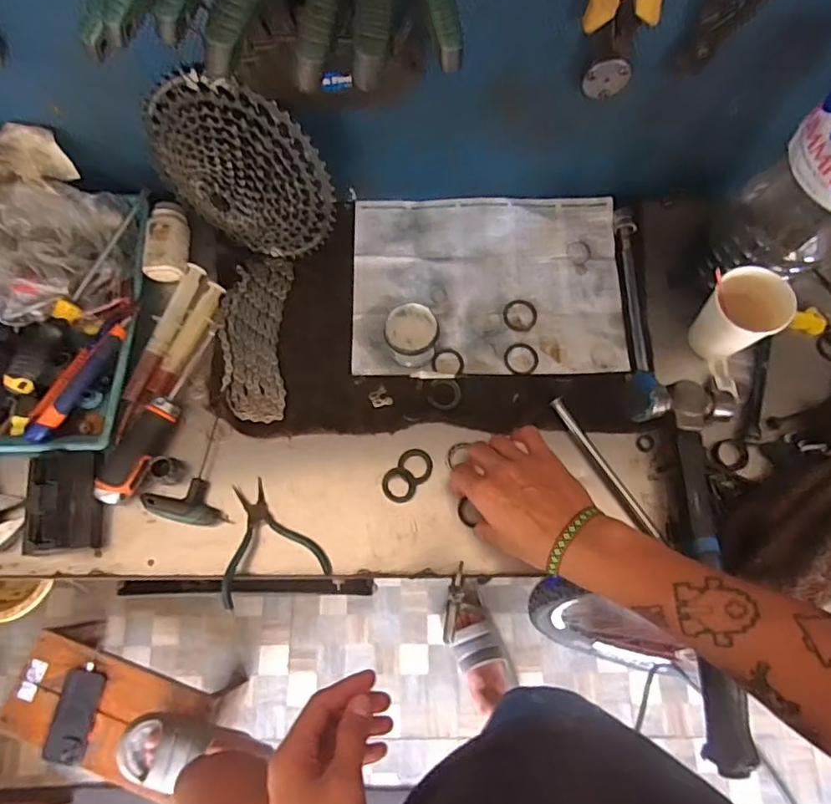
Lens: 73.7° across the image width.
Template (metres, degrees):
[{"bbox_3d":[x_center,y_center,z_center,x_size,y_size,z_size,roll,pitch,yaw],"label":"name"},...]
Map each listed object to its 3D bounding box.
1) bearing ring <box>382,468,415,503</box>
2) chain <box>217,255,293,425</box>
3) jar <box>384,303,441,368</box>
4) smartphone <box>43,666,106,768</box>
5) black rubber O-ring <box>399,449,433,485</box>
[{"bbox_3d":[-0.017,0.084,0.560,0.033,0.012,0.035,0,74,0],"label":"bearing ring"},{"bbox_3d":[-0.177,-0.071,0.606,0.074,0.011,0.183,0,74,0],"label":"chain"},{"bbox_3d":[-0.004,-0.069,0.575,0.054,0.043,0.055,0,74,0],"label":"jar"},{"bbox_3d":[-0.674,0.619,1.096,0.091,0.015,0.160,6,69,6],"label":"smartphone"},{"bbox_3d":[0.002,0.063,0.565,0.034,0.010,0.031,0,74,0],"label":"black rubber O-ring"}]

